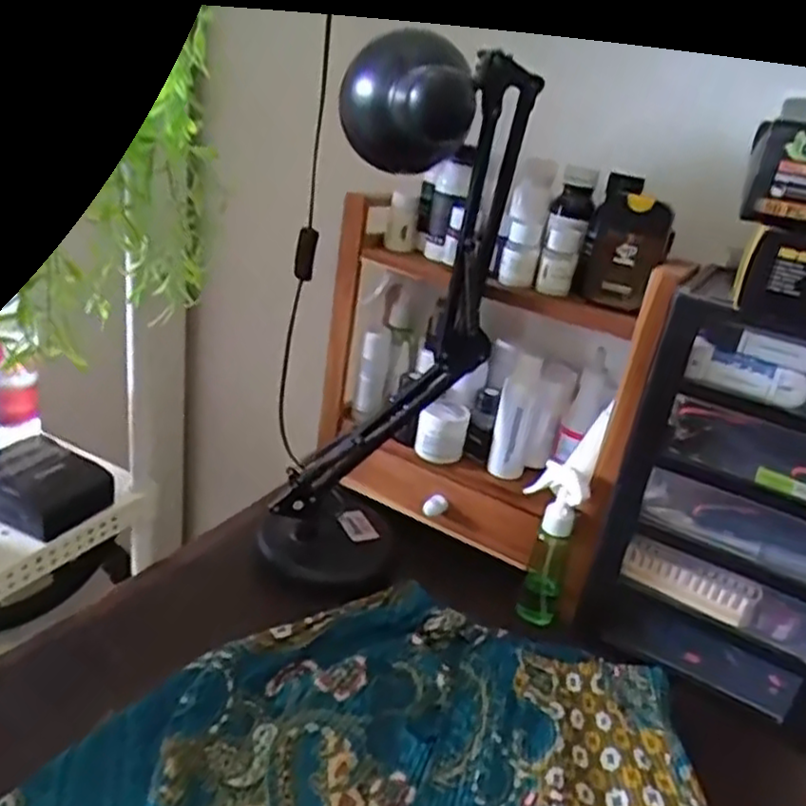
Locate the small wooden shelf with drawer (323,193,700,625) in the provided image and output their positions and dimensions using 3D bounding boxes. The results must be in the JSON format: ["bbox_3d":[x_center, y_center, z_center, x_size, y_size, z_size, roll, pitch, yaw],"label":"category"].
[{"bbox_3d":[0.082,-0.013,0.712,0.320,0.303,0.122,24,28,29],"label":"small wooden shelf with drawer"}]

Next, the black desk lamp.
[{"bbox_3d":[-0.017,-0.066,0.658,0.196,0.465,0.130,5,23,-3],"label":"black desk lamp"}]

